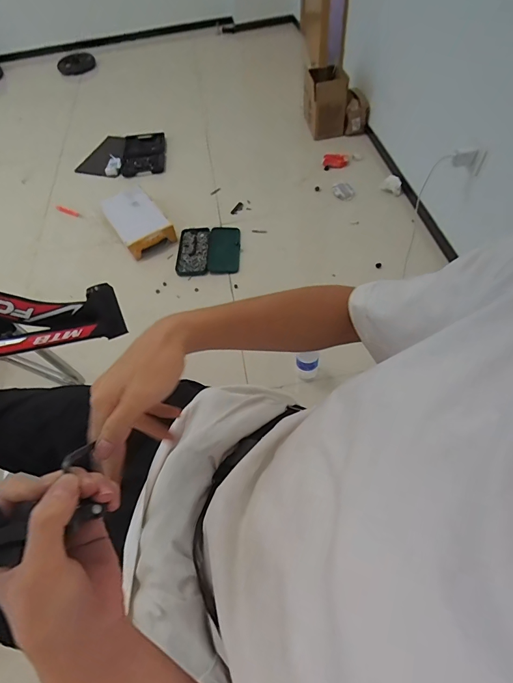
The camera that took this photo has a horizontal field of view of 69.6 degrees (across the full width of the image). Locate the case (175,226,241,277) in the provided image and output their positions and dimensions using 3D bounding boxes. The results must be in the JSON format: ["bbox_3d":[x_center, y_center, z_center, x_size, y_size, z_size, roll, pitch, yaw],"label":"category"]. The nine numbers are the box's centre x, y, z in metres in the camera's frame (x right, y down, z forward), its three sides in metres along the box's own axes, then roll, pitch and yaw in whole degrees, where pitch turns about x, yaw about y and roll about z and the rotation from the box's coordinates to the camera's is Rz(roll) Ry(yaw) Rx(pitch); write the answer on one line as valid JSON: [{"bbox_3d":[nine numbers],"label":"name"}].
[{"bbox_3d":[-0.188,-0.357,1.446,0.240,0.035,0.251,-2,57,3],"label":"case"}]

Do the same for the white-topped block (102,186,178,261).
[{"bbox_3d":[-0.474,-0.485,1.487,0.194,0.106,0.311,-33,60,-16],"label":"white-topped block"}]

